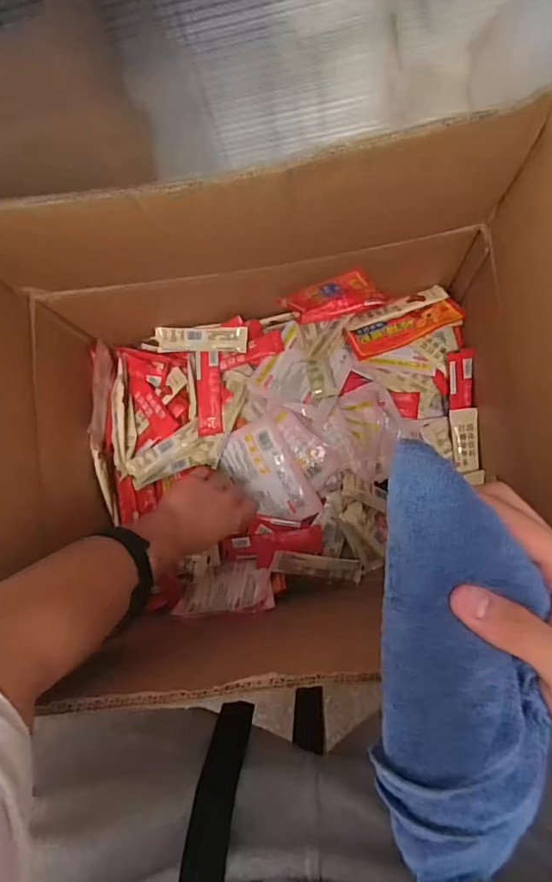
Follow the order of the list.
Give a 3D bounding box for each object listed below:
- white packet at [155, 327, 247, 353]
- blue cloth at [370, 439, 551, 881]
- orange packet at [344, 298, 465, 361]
[{"bbox_3d":[-0.106,-0.140,0.730,0.135,0.011,0.033,2,105,15],"label":"white packet"},{"bbox_3d":[0.091,0.122,0.258,0.077,0.032,0.234,-1,87,7],"label":"blue cloth"},{"bbox_3d":[0.168,-0.144,0.674,0.149,0.014,0.061,-15,48,4],"label":"orange packet"}]

